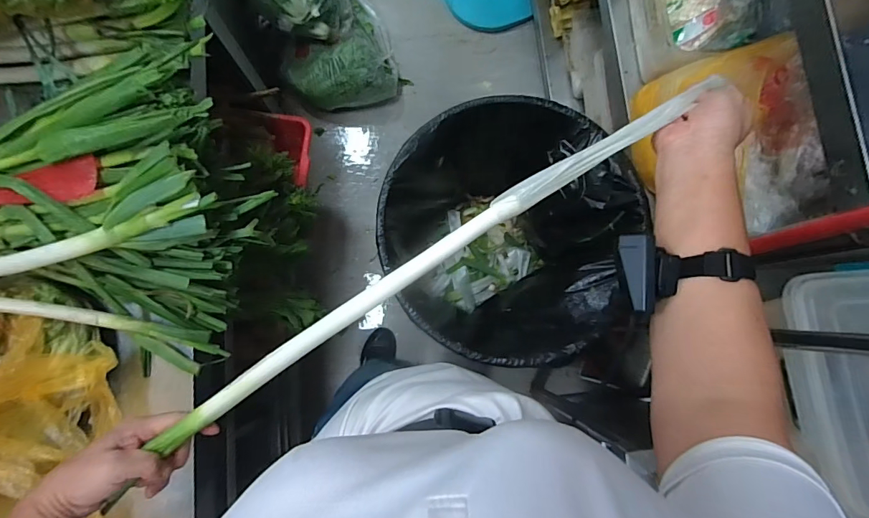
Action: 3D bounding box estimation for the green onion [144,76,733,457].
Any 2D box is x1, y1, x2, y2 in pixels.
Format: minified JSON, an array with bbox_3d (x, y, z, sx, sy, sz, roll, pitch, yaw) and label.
[{"bbox_3d":[-0.003,0.001,0.418,0.615,0.023,0.029,-33,84,1],"label":"green onion"}]

